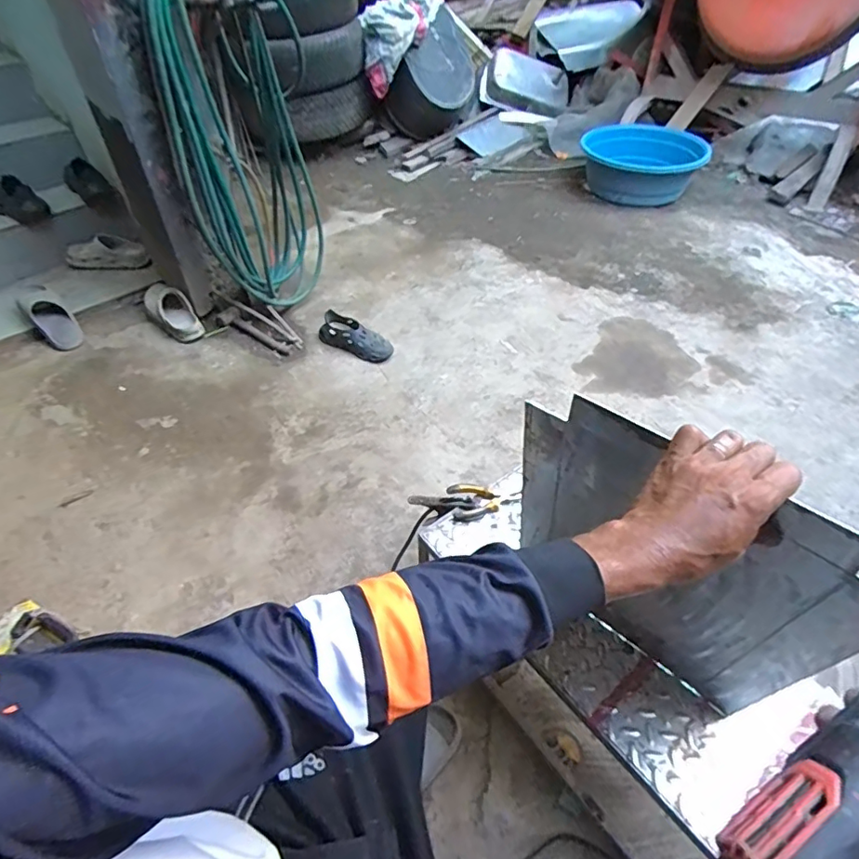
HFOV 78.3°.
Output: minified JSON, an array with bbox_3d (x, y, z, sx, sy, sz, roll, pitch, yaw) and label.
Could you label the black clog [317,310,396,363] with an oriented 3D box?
[{"bbox_3d":[-0.257,-0.313,1.807,0.278,0.075,0.108,21,49,20],"label":"black clog"}]

